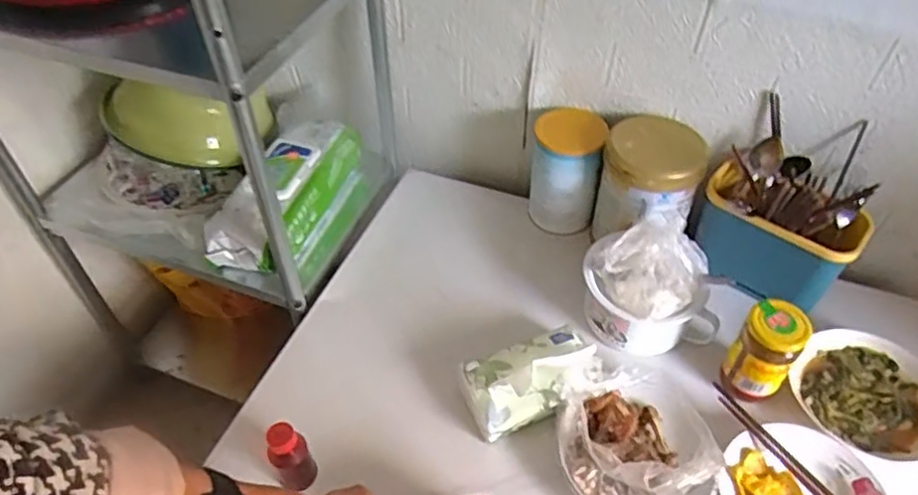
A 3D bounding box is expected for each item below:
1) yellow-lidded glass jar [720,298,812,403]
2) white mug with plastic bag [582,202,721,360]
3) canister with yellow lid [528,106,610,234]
[{"bbox_3d":[0.348,0.115,0.735,0.068,0.101,0.063,31,56,30],"label":"yellow-lidded glass jar"},{"bbox_3d":[0.237,0.040,0.812,0.154,0.130,0.135,-4,46,2],"label":"white mug with plastic bag"},{"bbox_3d":[0.153,-0.110,0.938,0.099,0.170,0.083,2,47,7],"label":"canister with yellow lid"}]

